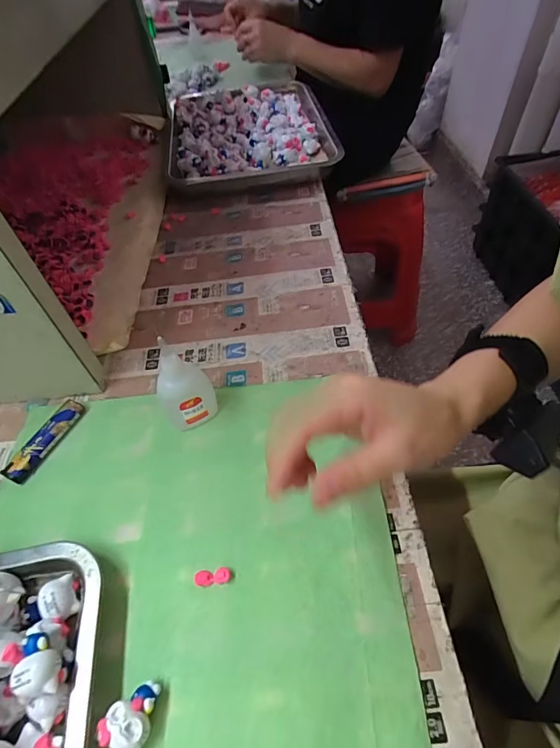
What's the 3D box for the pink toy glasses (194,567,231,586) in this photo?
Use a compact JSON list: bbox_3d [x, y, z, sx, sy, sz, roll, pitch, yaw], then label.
[{"bbox_3d":[-0.046,0.137,0.275,0.024,0.005,0.010,-8,52,0],"label":"pink toy glasses"}]

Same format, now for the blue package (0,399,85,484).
[{"bbox_3d":[-0.202,0.057,0.351,0.017,0.013,0.078,20,57,20],"label":"blue package"}]

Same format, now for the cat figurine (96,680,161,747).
[{"bbox_3d":[-0.081,0.193,0.227,0.025,0.017,0.033,34,62,27],"label":"cat figurine"}]

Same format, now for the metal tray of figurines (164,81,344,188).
[{"bbox_3d":[-0.053,-0.387,0.655,0.250,0.041,0.338,-8,52,-1],"label":"metal tray of figurines"}]

